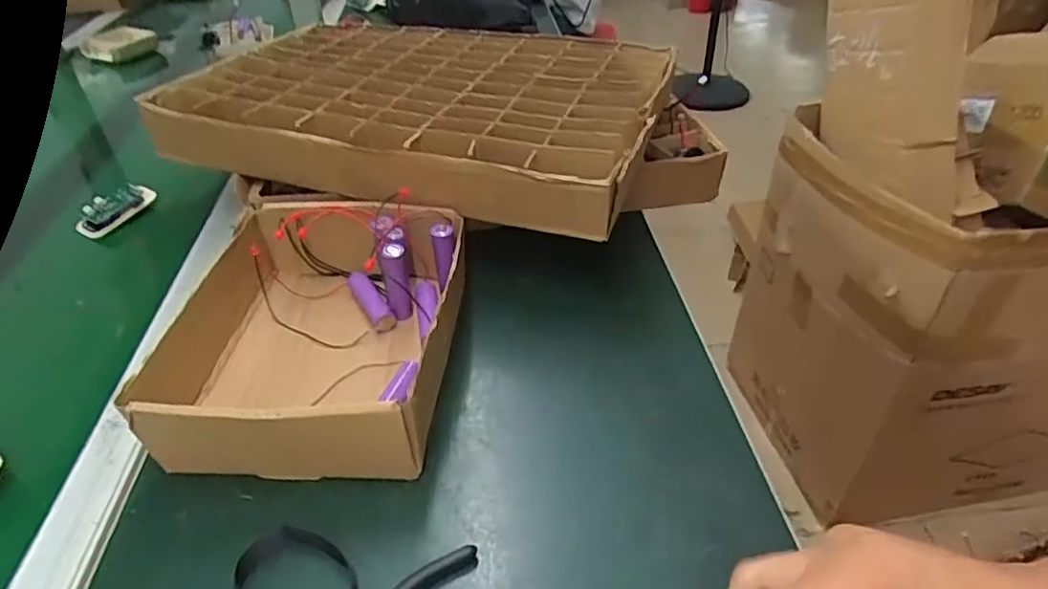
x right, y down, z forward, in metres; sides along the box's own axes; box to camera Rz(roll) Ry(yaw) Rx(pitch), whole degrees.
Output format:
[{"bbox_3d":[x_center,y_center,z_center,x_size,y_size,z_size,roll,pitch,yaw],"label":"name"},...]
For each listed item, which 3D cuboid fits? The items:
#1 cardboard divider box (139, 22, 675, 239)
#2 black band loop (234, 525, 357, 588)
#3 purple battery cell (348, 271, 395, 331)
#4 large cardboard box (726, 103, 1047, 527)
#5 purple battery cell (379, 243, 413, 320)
[{"bbox_3d":[-0.097,-0.197,0.640,0.456,0.061,0.314,12,41,17],"label":"cardboard divider box"},{"bbox_3d":[-0.123,0.157,0.338,0.056,0.011,0.073,-31,48,-33],"label":"black band loop"},{"bbox_3d":[-0.129,0.003,0.524,0.017,0.021,0.069,-22,44,-26],"label":"purple battery cell"},{"bbox_3d":[0.736,0.035,1.122,0.616,0.637,0.420,-6,39,-6],"label":"large cardboard box"},{"bbox_3d":[-0.102,-0.010,0.505,0.020,0.069,0.019,-7,39,-9],"label":"purple battery cell"}]

